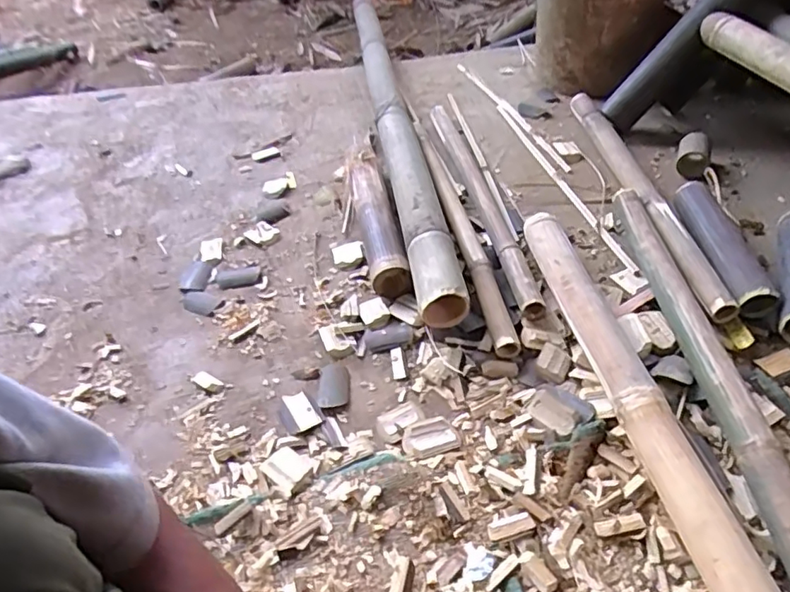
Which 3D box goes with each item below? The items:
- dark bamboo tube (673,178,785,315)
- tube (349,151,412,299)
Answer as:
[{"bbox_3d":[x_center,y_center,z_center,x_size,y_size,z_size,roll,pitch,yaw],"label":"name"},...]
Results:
[{"bbox_3d":[0.486,-0.075,0.849,0.058,0.056,0.259,-3,45,3],"label":"dark bamboo tube"},{"bbox_3d":[-0.037,-0.140,0.979,0.063,0.069,0.368,-10,45,-4],"label":"tube"}]

